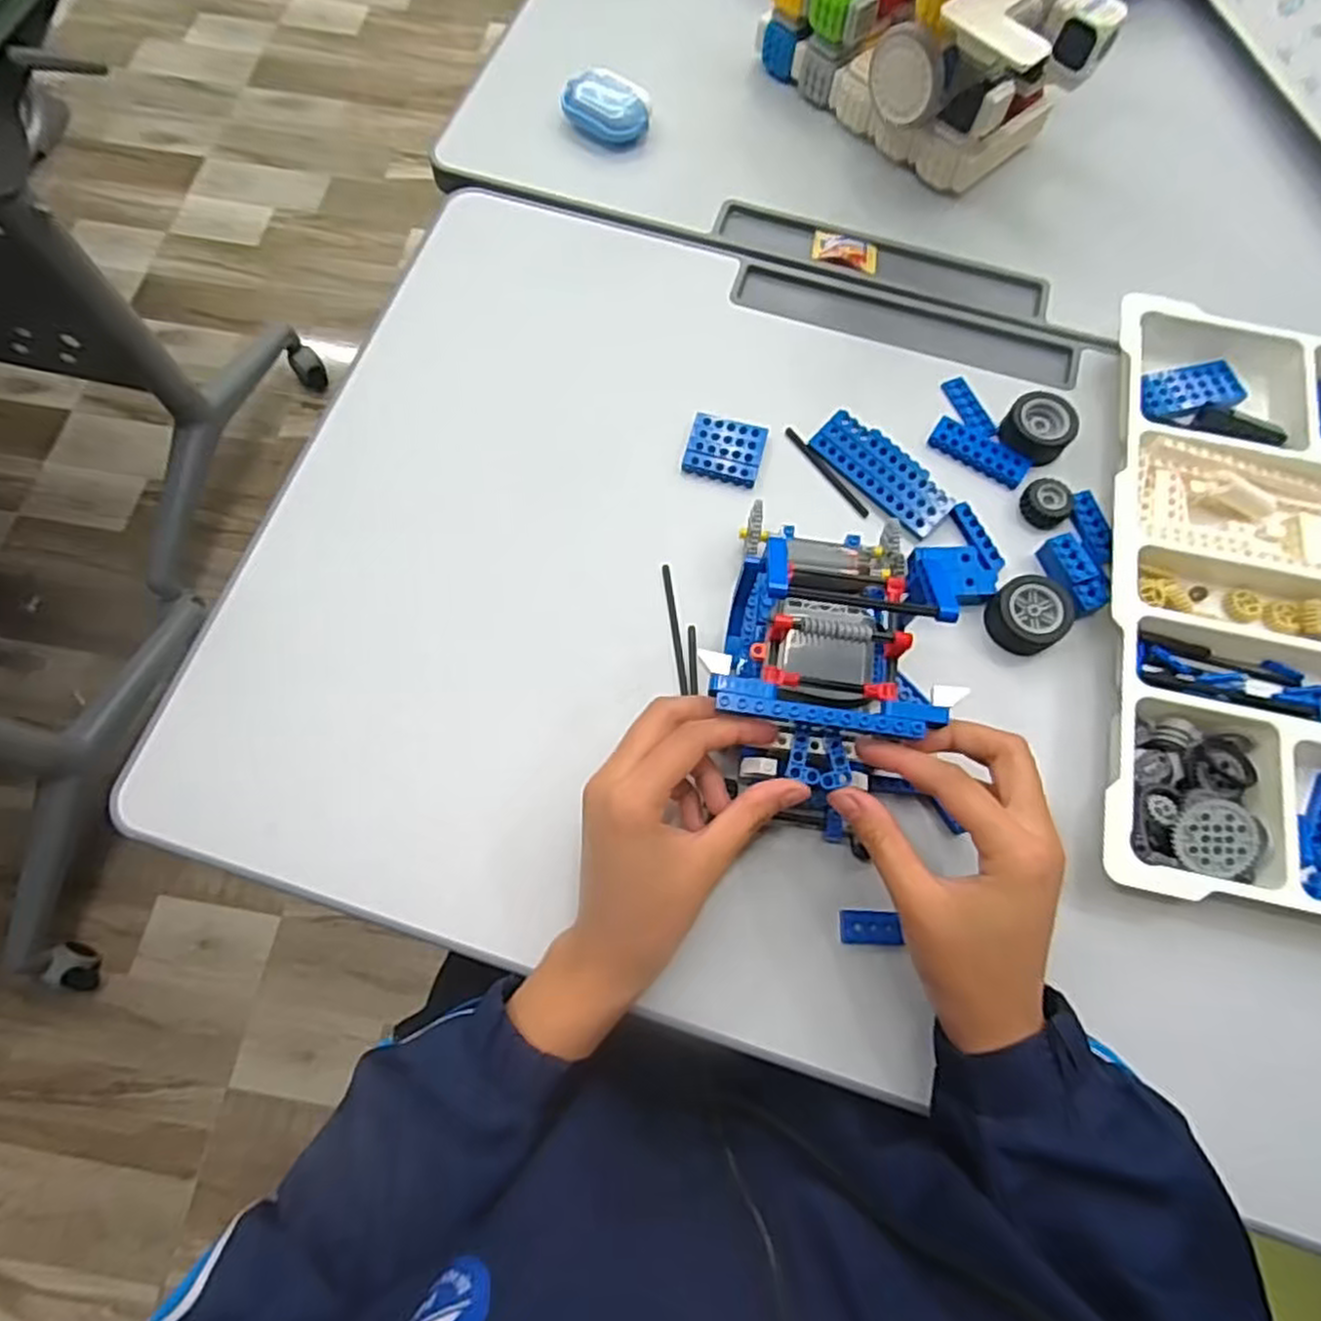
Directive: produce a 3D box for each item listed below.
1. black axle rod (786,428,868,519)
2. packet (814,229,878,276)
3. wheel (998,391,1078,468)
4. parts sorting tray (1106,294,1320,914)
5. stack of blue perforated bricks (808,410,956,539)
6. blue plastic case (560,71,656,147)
[{"bbox_3d":[0.106,-0.120,0.469,0.006,0.005,0.077,-36,75,-14],"label":"black axle rod"},{"bbox_3d":[0.134,-0.297,0.533,0.047,0.008,0.026,13,71,2],"label":"packet"},{"bbox_3d":[0.243,-0.150,0.471,0.042,0.023,0.037,33,73,9],"label":"wheel"},{"bbox_3d":[0.395,-0.041,0.432,0.266,0.040,0.389,12,71,2],"label":"parts sorting tray"},{"bbox_3d":[0.139,-0.119,0.461,0.094,0.010,0.034,43,74,12],"label":"stack of blue perforated bricks"},{"bbox_3d":[-0.041,-0.418,0.559,0.071,0.028,0.050,43,75,12],"label":"blue plastic case"}]

